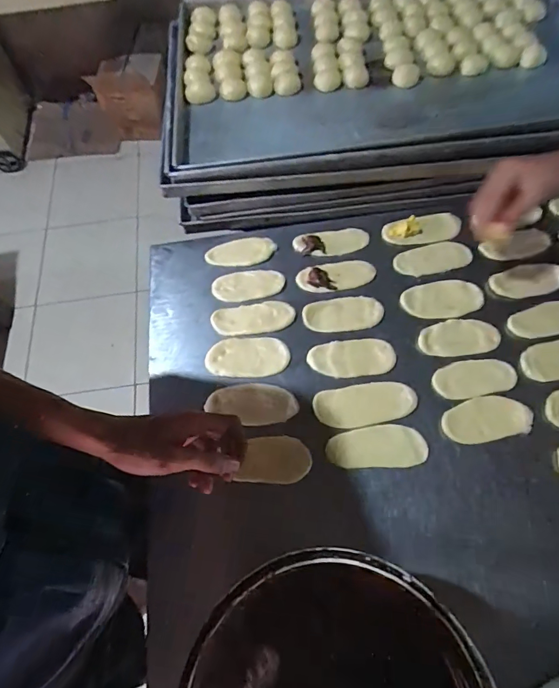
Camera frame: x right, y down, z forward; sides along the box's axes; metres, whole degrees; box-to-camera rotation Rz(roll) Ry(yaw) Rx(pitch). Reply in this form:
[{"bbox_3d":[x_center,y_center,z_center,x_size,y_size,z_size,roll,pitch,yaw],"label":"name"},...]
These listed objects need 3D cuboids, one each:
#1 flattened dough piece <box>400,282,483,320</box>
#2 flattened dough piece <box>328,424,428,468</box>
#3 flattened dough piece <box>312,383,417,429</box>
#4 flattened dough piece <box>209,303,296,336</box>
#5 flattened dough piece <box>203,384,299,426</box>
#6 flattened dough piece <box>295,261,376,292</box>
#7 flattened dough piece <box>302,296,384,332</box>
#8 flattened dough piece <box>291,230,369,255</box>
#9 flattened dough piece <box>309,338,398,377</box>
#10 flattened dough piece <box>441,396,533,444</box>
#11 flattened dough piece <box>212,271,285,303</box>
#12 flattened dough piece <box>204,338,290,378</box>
[{"bbox_3d":[0.244,-0.067,0.627,0.120,0.006,0.058,-7,64,0],"label":"flattened dough piece"},{"bbox_3d":[0.125,0.131,0.538,0.125,0.007,0.051,-2,64,2],"label":"flattened dough piece"},{"bbox_3d":[0.115,0.080,0.563,0.135,0.008,0.055,-11,65,-2],"label":"flattened dough piece"},{"bbox_3d":[-0.039,-0.038,0.625,0.122,0.007,0.045,-6,64,0],"label":"flattened dough piece"},{"bbox_3d":[-0.038,0.082,0.568,0.121,0.006,0.054,0,65,3],"label":"flattened dough piece"},{"bbox_3d":[0.087,-0.105,0.650,0.121,0.007,0.044,-5,64,0],"label":"flattened dough piece"},{"bbox_3d":[0.094,-0.046,0.623,0.116,0.009,0.053,-5,64,1],"label":"flattened dough piece"},{"bbox_3d":[0.083,-0.165,0.684,0.120,0.008,0.053,-3,64,1],"label":"flattened dough piece"},{"bbox_3d":[0.103,0.019,0.595,0.121,0.014,0.052,-5,64,1],"label":"flattened dough piece"},{"bbox_3d":[0.271,0.099,0.551,0.111,0.010,0.056,-9,64,-2],"label":"flattened dough piece"},{"bbox_3d":[-0.049,-0.091,0.649,0.110,0.011,0.052,0,65,3],"label":"flattened dough piece"},{"bbox_3d":[-0.045,0.019,0.598,0.115,0.010,0.059,0,65,3],"label":"flattened dough piece"}]

